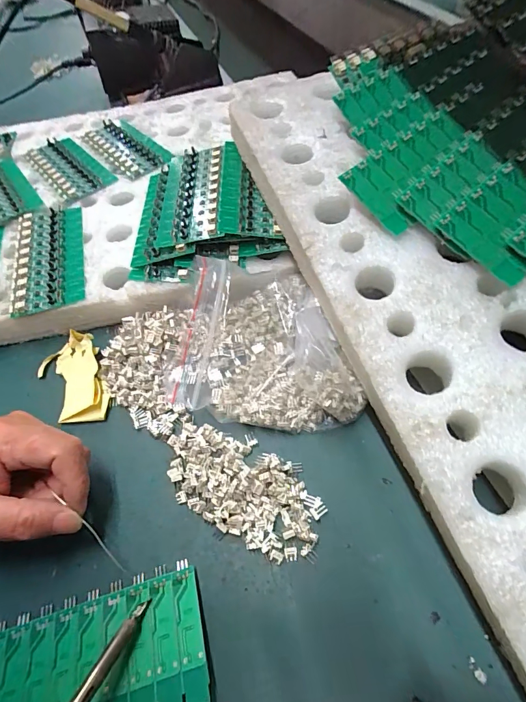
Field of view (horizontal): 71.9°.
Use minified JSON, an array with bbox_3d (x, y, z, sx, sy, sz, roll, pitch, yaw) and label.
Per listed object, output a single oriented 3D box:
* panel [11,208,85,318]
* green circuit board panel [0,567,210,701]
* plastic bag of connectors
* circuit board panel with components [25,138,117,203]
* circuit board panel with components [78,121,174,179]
[{"bbox_3d":[-0.204,-0.094,0.348,0.059,0.008,0.140,-16,57,-5],"label":"panel"},{"bbox_3d":[-0.100,0.175,0.198,0.136,0.014,0.062,-16,58,-6],"label":"green circuit board panel"},{"bbox_3d":[0.001,-0.011,0.289,0.145,0.043,0.135,2,58,6],"label":"plastic bag of connectors"},{"bbox_3d":[-0.232,-0.219,0.429,0.061,0.007,0.135,-37,61,-17],"label":"circuit board panel with components"},{"bbox_3d":[-0.167,-0.251,0.445,0.062,0.009,0.157,-37,61,-17],"label":"circuit board panel with components"}]

